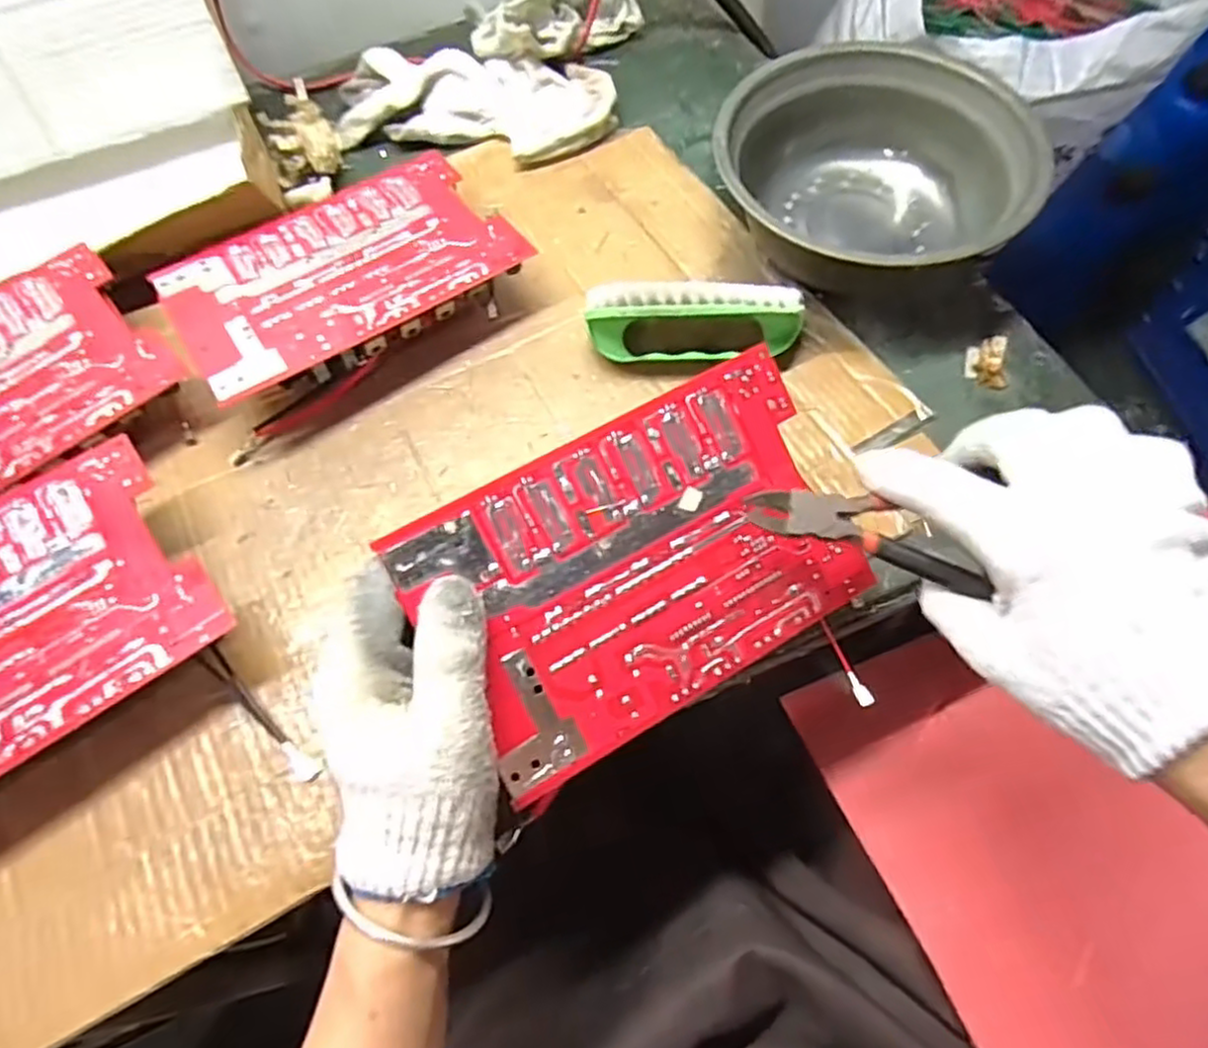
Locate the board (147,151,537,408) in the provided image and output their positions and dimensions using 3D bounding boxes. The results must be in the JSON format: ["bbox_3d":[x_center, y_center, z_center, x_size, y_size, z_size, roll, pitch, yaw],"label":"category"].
[{"bbox_3d":[-0.159,-0.150,0.442,0.196,0.046,0.129,-34,68,-14],"label":"board"}]

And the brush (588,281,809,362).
[{"bbox_3d":[0.053,-0.116,0.407,0.124,0.045,0.035,2,64,2],"label":"brush"}]

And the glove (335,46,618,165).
[{"bbox_3d":[-0.096,-0.313,0.523,0.206,0.033,0.094,0,64,1],"label":"glove"}]

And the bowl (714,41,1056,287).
[{"bbox_3d":[0.172,-0.231,0.468,0.184,0.074,0.184,-1,64,1],"label":"bowl"}]

